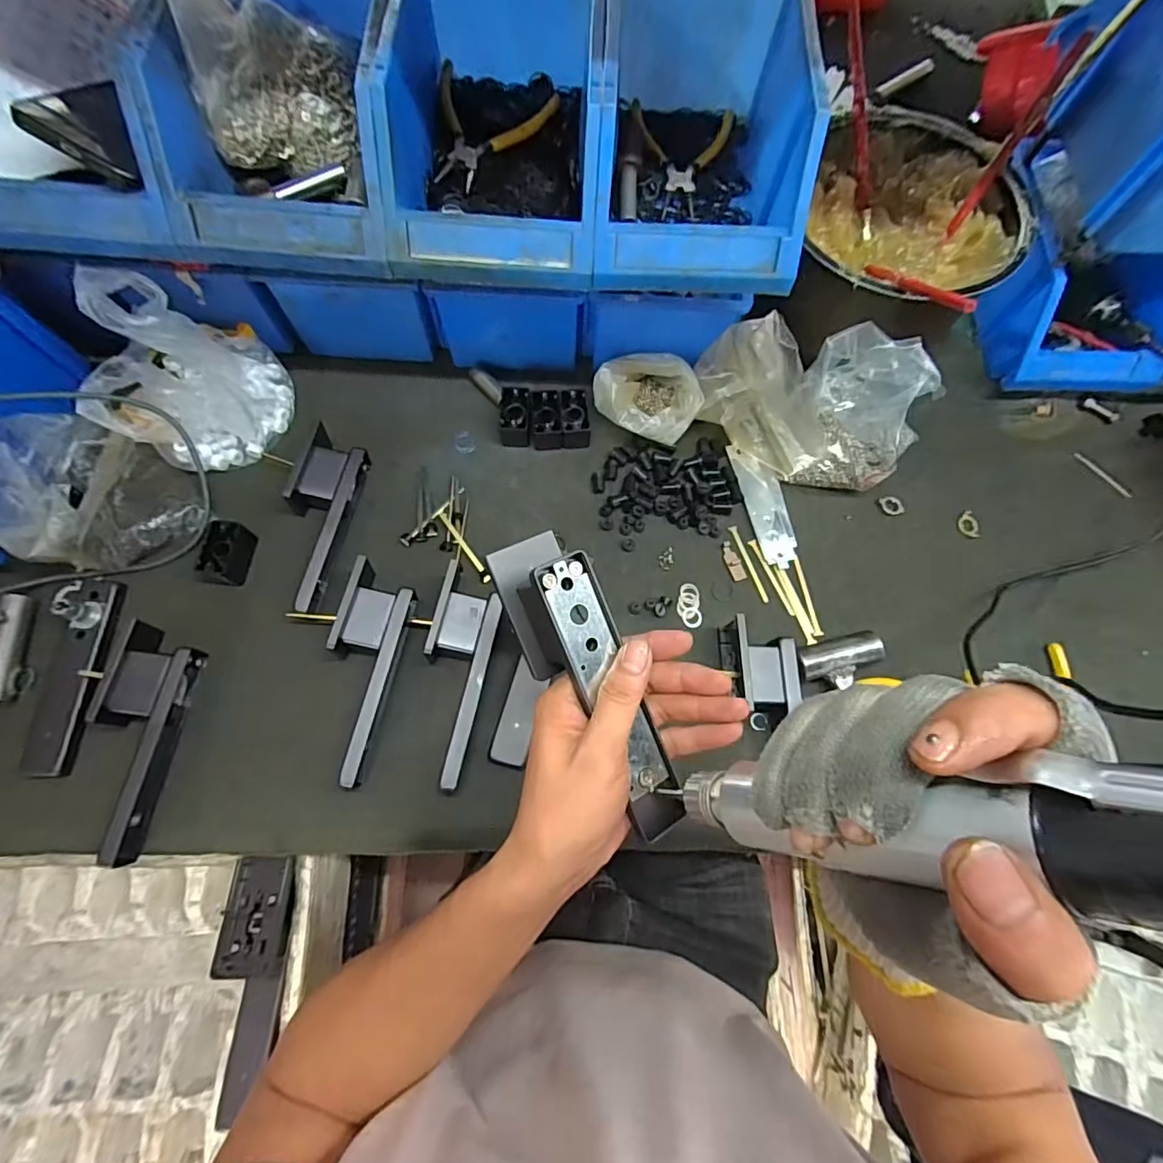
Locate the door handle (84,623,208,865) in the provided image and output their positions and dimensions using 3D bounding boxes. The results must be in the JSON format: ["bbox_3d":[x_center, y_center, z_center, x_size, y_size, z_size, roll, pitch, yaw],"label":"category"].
[{"bbox_3d":[-0.368,0.127,0.445,0.061,0.040,0.181,6,73,0],"label":"door handle"}]

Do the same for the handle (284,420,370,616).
[{"bbox_3d":[-0.251,-0.060,0.509,0.058,0.034,0.177,11,73,2],"label":"handle"}]

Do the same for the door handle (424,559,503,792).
[{"bbox_3d":[-0.107,0.078,0.466,0.054,0.041,0.175,11,73,2],"label":"door handle"}]

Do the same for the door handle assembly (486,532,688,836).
[{"bbox_3d":[0.008,0.058,0.311,0.054,0.056,0.188,-28,86,-8],"label":"door handle assembly"}]

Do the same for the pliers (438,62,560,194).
[{"bbox_3d":[-0.086,-0.388,0.465,0.104,0.012,0.122,17,73,4],"label":"pliers"}]

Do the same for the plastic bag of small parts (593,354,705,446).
[{"bbox_3d":[0.067,-0.189,0.550,0.104,0.044,0.082,13,73,2],"label":"plastic bag of small parts"}]

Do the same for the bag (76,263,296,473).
[{"bbox_3d":[-0.365,-0.198,0.488,0.123,0.164,0.148,16,73,3],"label":"bag"}]

